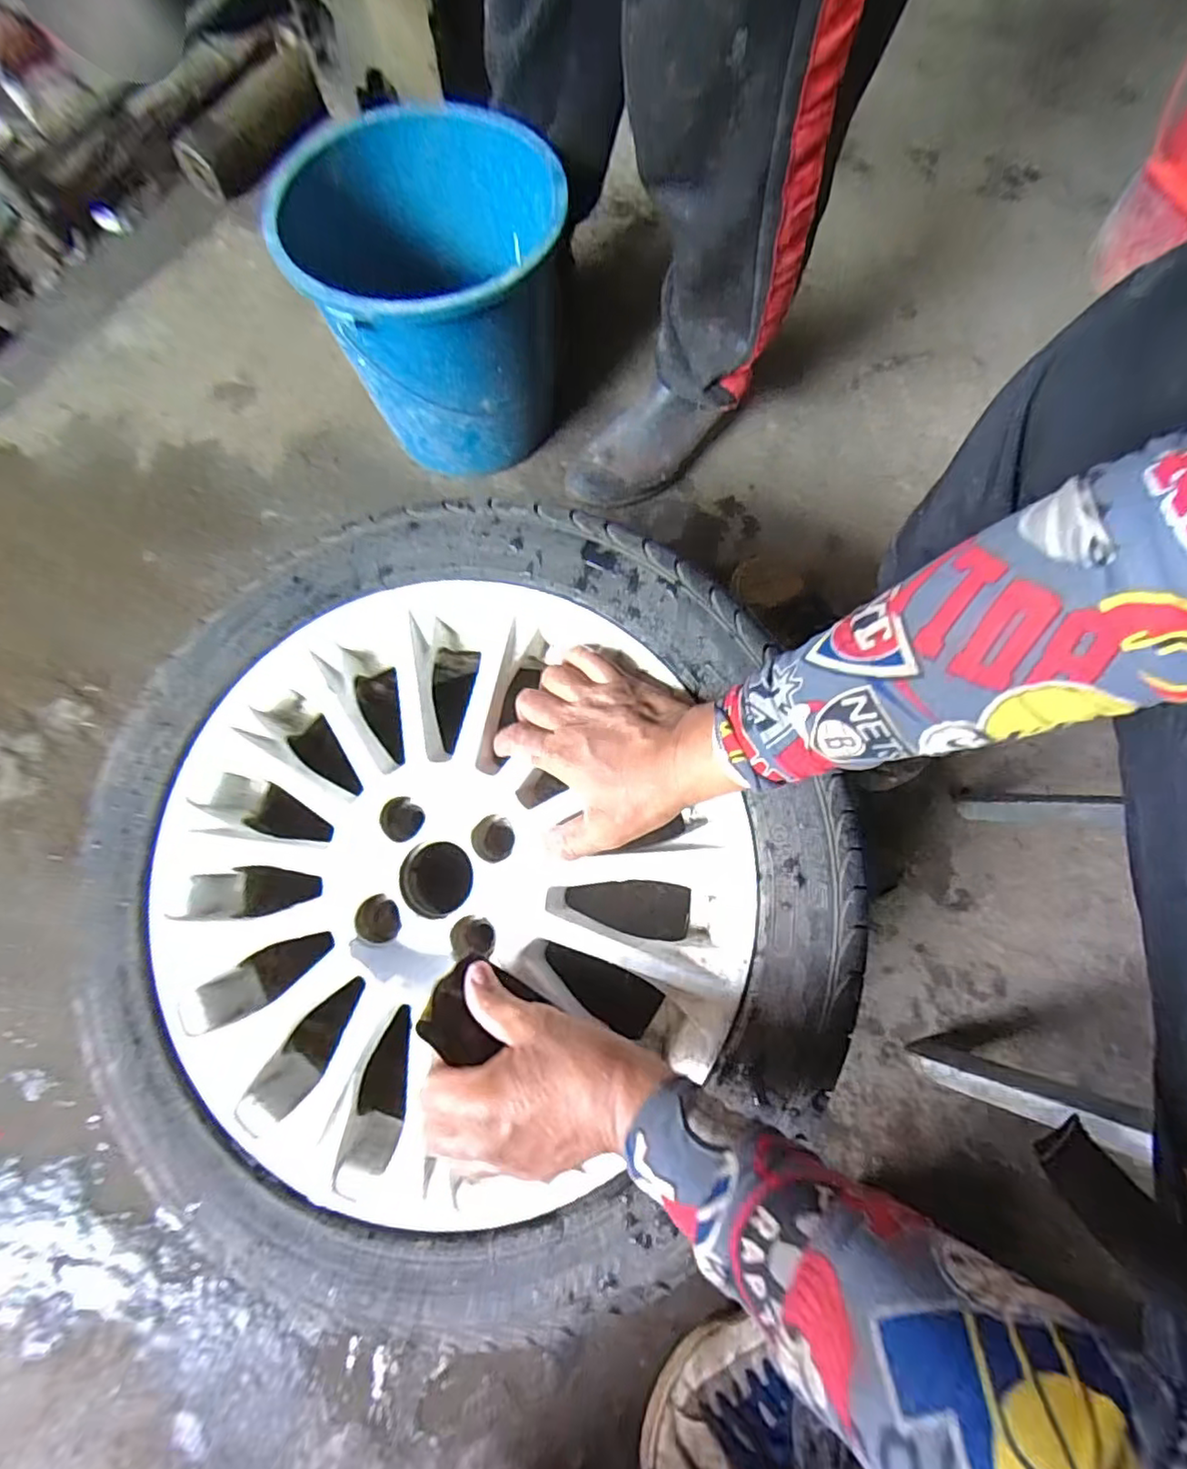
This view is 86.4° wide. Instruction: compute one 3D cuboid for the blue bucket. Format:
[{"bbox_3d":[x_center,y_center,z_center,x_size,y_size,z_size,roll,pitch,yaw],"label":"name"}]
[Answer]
[{"bbox_3d":[-0.172,-0.472,0.725,0.264,0.257,0.273,0,73,1],"label":"blue bucket"}]

